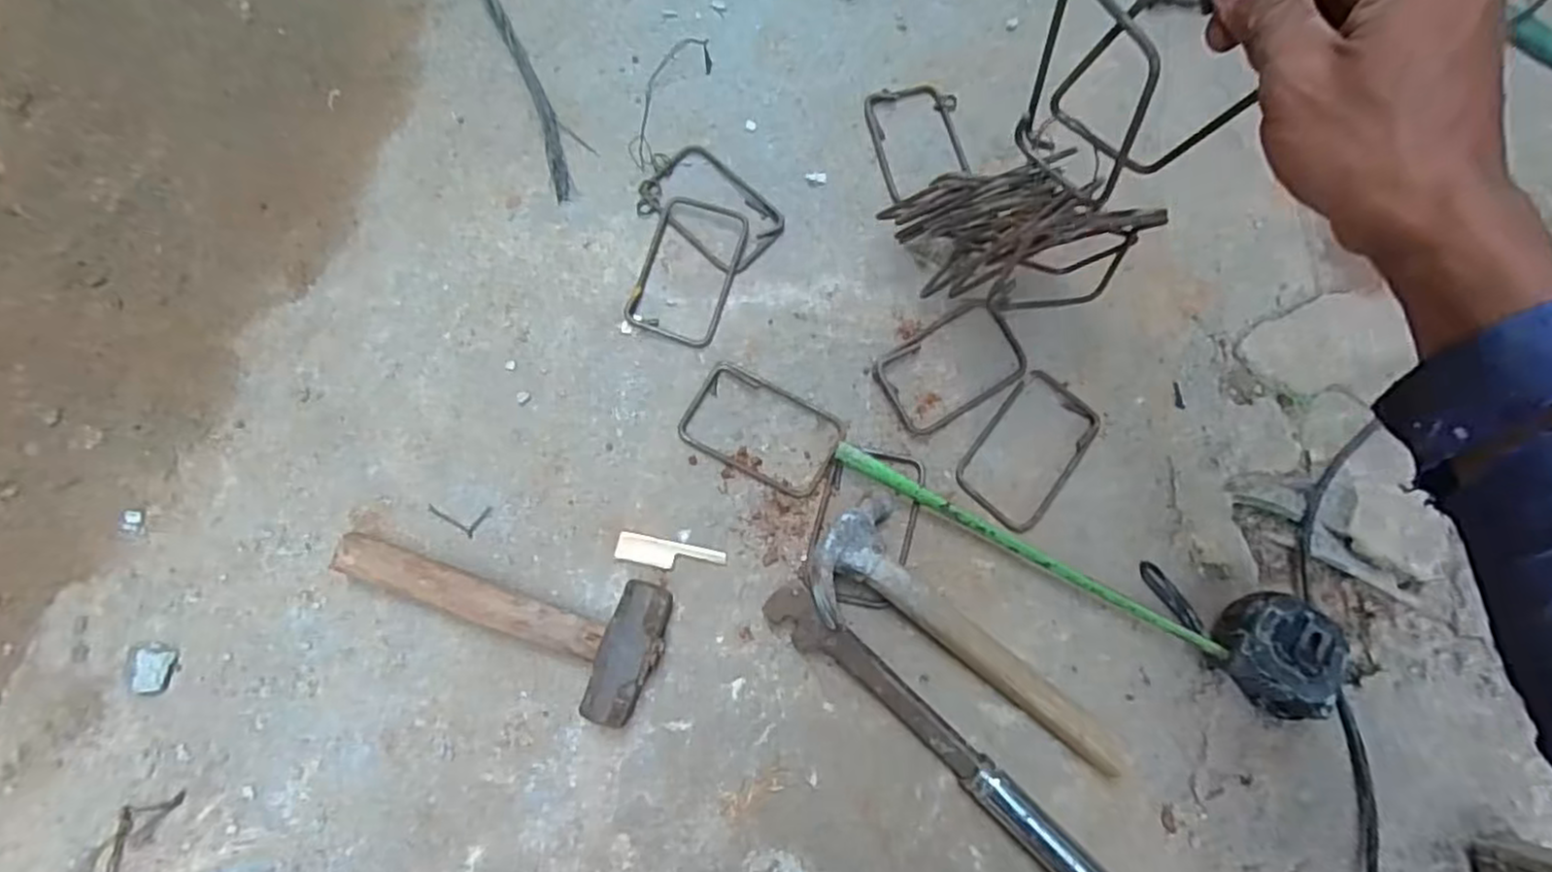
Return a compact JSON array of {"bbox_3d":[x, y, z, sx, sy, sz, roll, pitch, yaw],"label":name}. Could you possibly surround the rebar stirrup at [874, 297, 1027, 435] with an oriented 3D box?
[{"bbox_3d":[0.139,-0.055,0.570,0.116,0.011,0.074,-33,79,-7],"label":"rebar stirrup"}]

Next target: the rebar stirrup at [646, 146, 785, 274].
[{"bbox_3d":[-0.052,-0.189,0.604,0.115,0.005,0.073,42,80,9],"label":"rebar stirrup"}]

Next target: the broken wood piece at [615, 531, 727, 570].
[{"bbox_3d":[-0.078,0.089,0.537,0.080,0.004,0.021,11,77,3],"label":"broken wood piece"}]

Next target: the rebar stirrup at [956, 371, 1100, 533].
[{"bbox_3d":[0.196,0.011,0.559,0.072,0.004,0.119,37,79,8],"label":"rebar stirrup"}]

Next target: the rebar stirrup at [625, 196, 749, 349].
[{"bbox_3d":[-0.070,-0.135,0.585,0.077,0.004,0.124,17,77,4],"label":"rebar stirrup"}]

